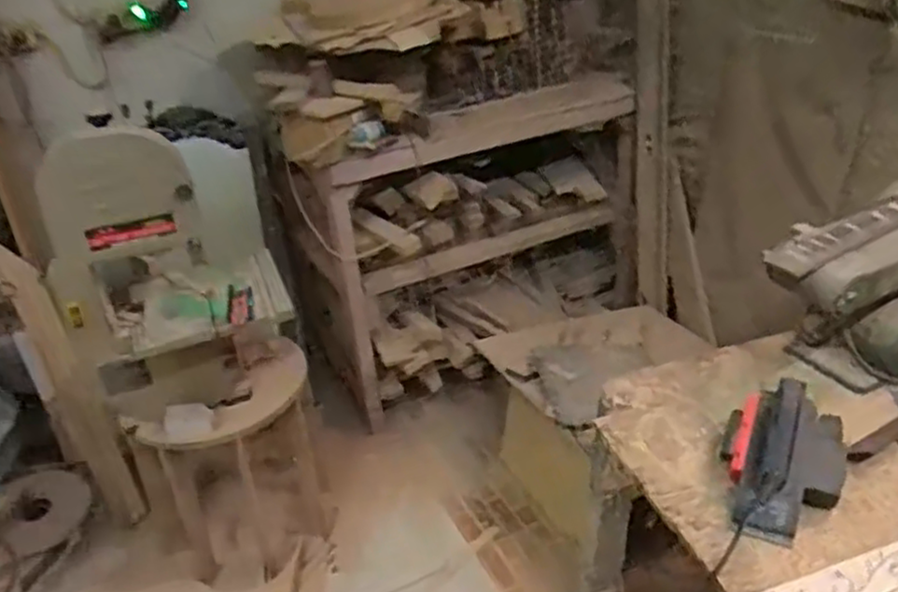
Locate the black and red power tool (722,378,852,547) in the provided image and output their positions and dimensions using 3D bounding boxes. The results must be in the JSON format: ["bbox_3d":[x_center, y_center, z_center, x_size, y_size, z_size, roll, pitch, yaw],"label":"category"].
[{"bbox_3d":[0.453,0.208,0.966,0.152,0.128,0.226,12,35,26],"label":"black and red power tool"}]

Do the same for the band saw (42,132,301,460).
[{"bbox_3d":[-0.521,-0.026,1.424,0.343,0.623,0.298,-3,31,3],"label":"band saw"}]

